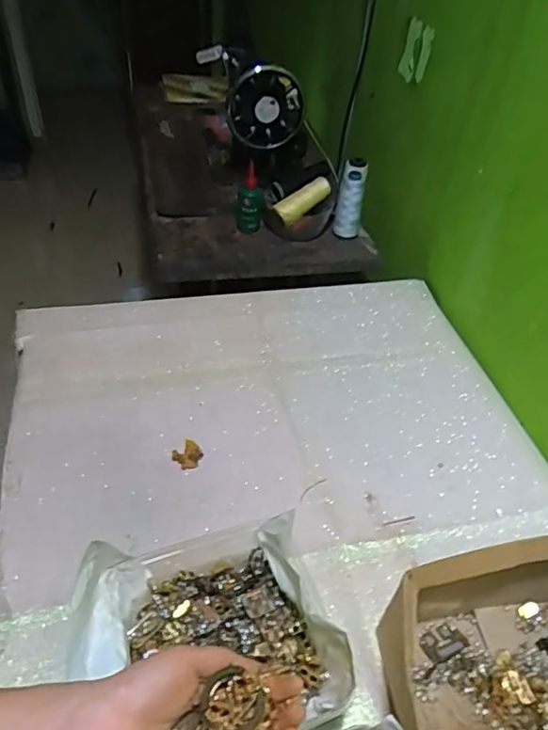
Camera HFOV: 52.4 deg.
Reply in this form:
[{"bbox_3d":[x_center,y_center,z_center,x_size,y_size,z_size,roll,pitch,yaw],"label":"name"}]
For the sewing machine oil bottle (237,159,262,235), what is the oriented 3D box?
[{"bbox_3d":[-0.041,-0.287,0.953,0.043,0.115,0.030,-5,44,-9],"label":"sewing machine oil bottle"}]

